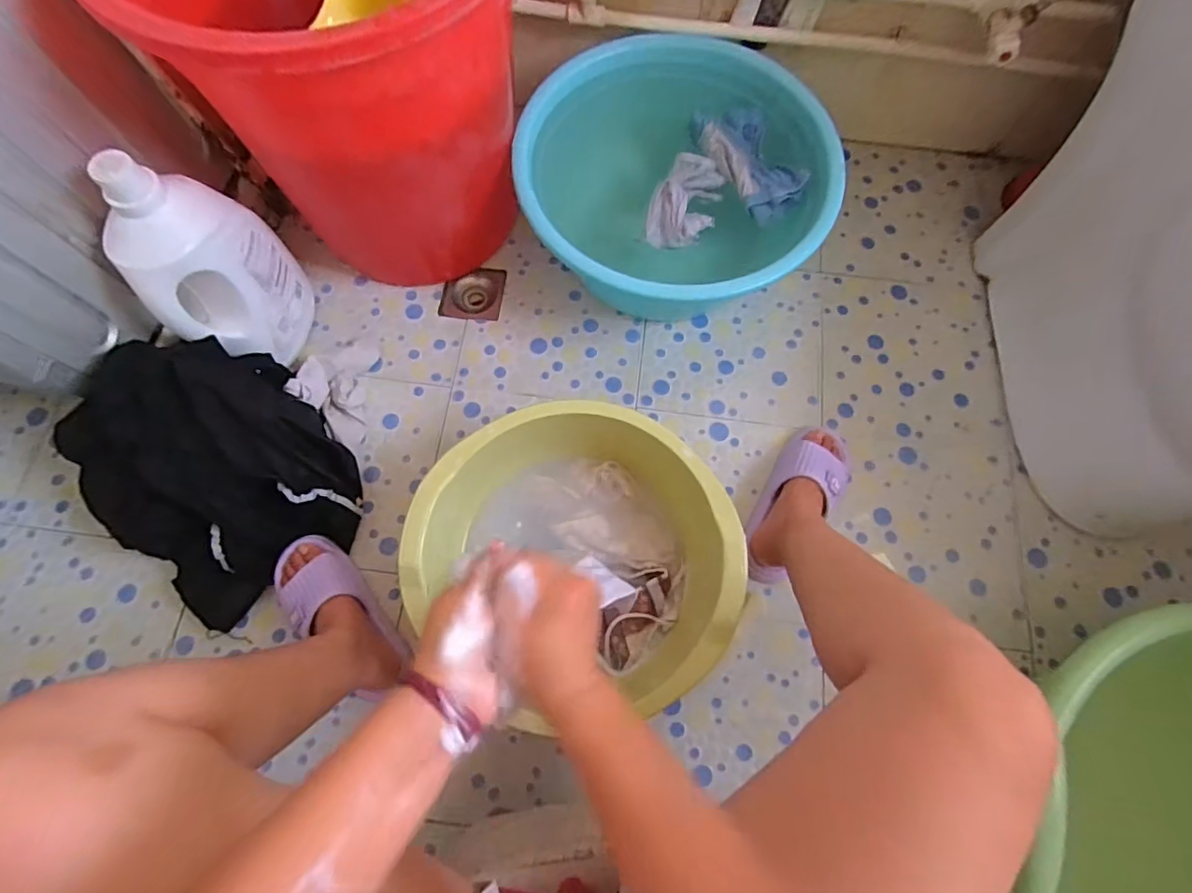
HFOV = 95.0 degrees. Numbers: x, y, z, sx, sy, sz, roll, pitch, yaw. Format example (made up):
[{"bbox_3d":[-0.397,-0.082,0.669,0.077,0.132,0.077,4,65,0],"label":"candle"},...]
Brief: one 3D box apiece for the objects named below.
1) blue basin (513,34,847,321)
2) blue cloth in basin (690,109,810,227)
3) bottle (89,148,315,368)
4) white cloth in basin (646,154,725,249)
[{"bbox_3d":[0.106,-0.381,0.861,0.432,0.216,0.386,-16,74,-7],"label":"blue basin"},{"bbox_3d":[0.232,-0.433,0.808,0.104,0.051,0.206,-26,75,-9],"label":"blue cloth in basin"},{"bbox_3d":[-0.517,-0.237,0.734,0.113,0.301,0.187,1,72,-1],"label":"bottle"},{"bbox_3d":[0.132,-0.360,0.796,0.090,0.037,0.154,17,73,4],"label":"white cloth in basin"}]

